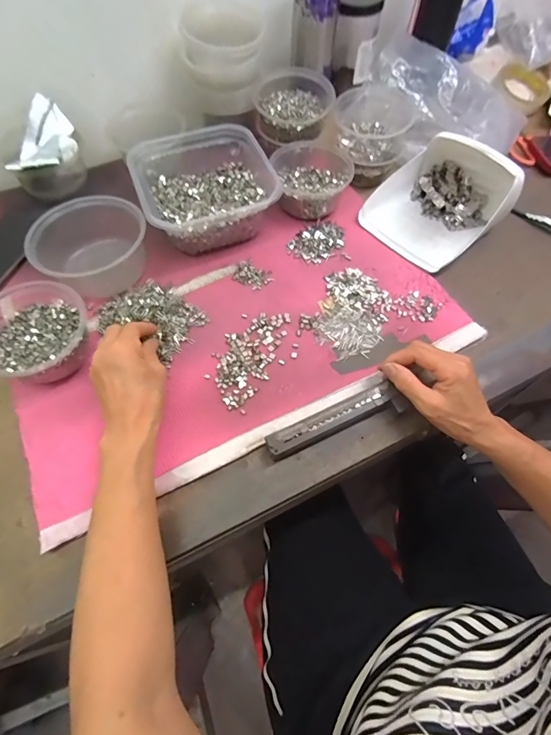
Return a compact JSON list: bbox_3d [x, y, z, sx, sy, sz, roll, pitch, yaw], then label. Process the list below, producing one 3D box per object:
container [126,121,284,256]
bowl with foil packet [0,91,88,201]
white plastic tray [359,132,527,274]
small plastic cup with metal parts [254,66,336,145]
[{"bbox_3d":[-0.097,-0.243,0.531,0.170,0.072,0.164,-19,66,-10],"label":"container"},{"bbox_3d":[-0.319,-0.290,0.542,0.103,0.089,0.097,1,64,-1],"label":"bowl with foil packet"},{"bbox_3d":[0.230,-0.239,0.532,0.181,0.081,0.156,-38,71,-18],"label":"white plastic tray"},{"bbox_3d":[0.028,-0.388,0.587,0.113,0.064,0.118,1,64,-1],"label":"small plastic cup with metal parts"}]

